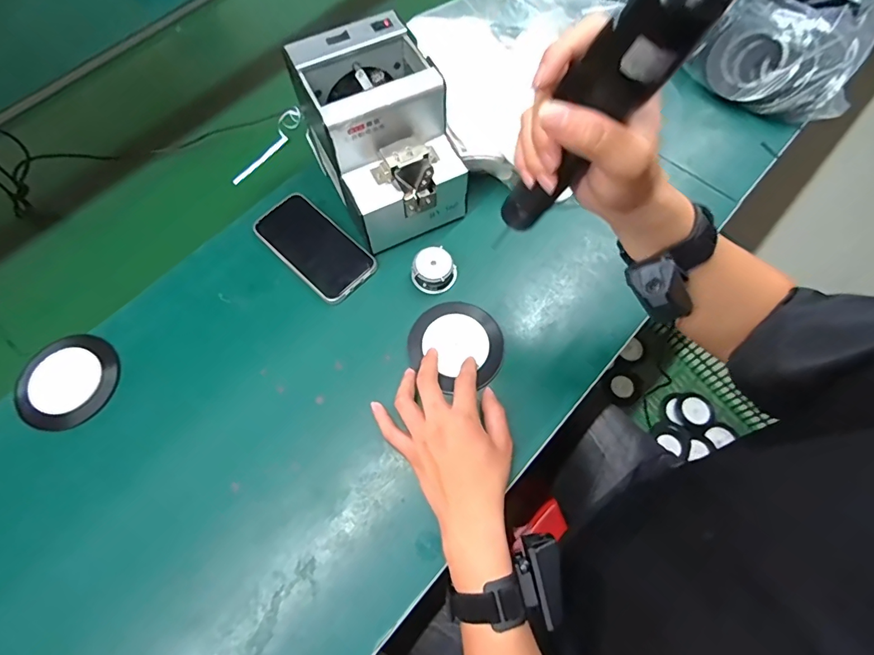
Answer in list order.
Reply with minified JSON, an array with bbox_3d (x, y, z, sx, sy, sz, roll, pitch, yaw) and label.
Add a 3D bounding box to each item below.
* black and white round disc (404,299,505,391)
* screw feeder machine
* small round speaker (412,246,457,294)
[{"bbox_3d":[0.022,0.017,0.473,0.098,0.016,0.093,-1,62,1],"label":"black and white round disc"},{"bbox_3d":[-0.062,-0.199,0.486,0.136,0.145,0.185,-24,72,-10],"label":"screw feeder machine"},{"bbox_3d":[-0.003,-0.064,0.491,0.044,0.026,0.043,-1,67,2],"label":"small round speaker"}]

